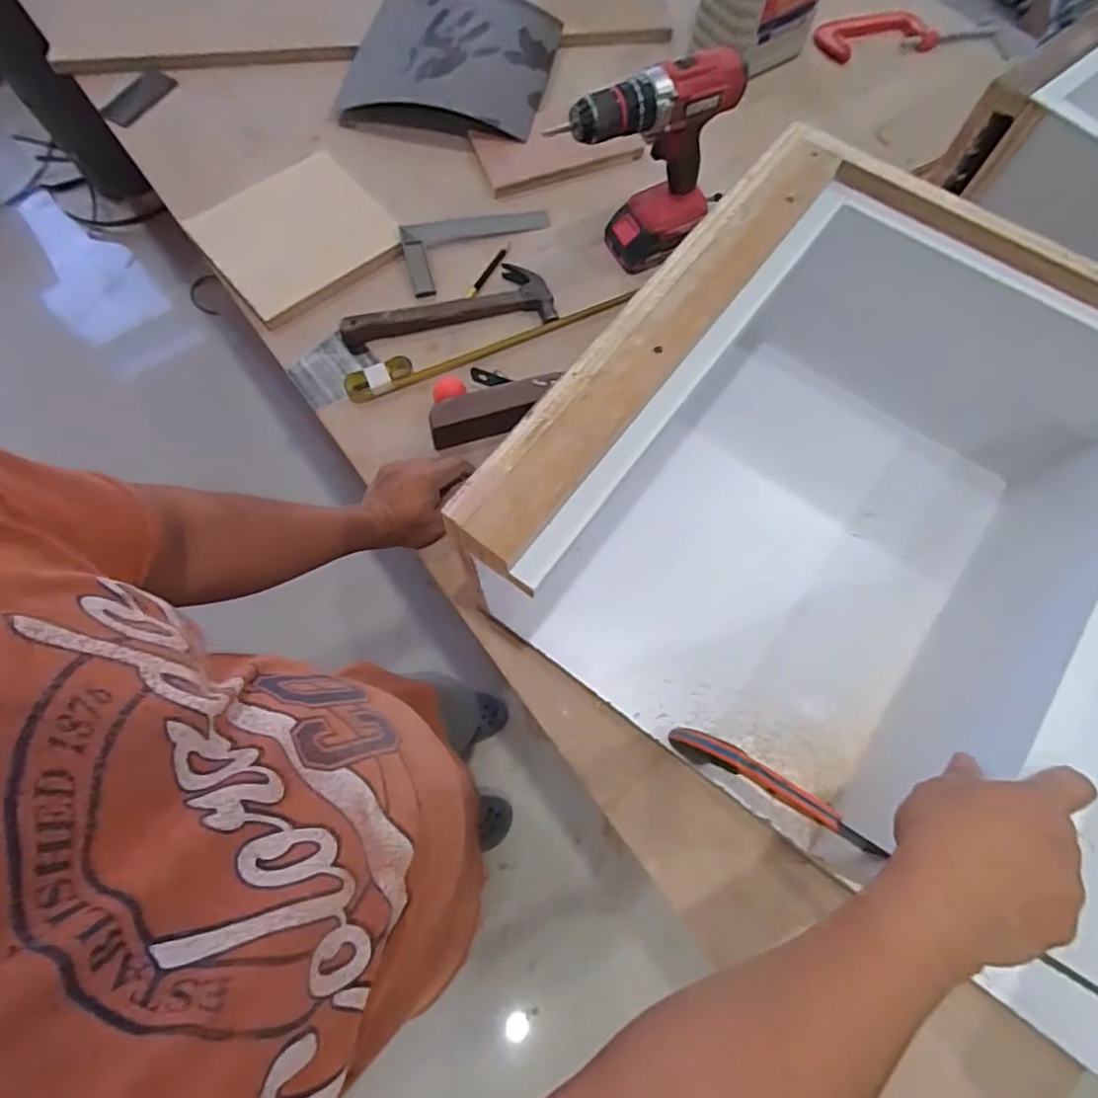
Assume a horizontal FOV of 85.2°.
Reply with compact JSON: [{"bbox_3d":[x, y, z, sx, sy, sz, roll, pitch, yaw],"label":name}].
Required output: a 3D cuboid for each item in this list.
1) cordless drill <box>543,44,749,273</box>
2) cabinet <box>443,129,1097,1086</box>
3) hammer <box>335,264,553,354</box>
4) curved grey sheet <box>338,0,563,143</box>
[{"bbox_3d":[0.109,-0.432,0.690,0.194,0.210,0.070,-30,73,-11],"label":"cordless drill"},{"bbox_3d":[0.357,0.034,0.509,0.699,0.243,0.495,36,74,12],"label":"cabinet"},{"bbox_3d":[-0.127,-0.307,0.746,0.257,0.031,0.088,-8,70,-3],"label":"hammer"},{"bbox_3d":[-0.150,-0.731,0.893,0.296,0.061,0.270,9,70,3],"label":"curved grey sheet"}]

